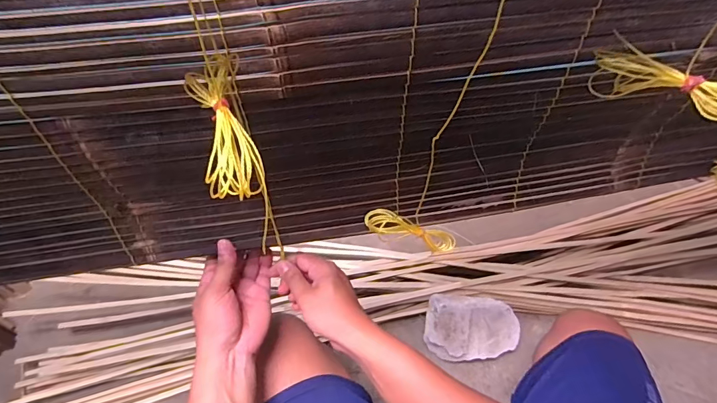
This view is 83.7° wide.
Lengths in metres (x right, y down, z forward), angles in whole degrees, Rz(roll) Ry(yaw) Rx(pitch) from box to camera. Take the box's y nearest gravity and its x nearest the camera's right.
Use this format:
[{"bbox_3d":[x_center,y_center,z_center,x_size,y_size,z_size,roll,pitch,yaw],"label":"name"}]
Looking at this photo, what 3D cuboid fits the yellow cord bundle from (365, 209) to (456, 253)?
[{"bbox_3d":[0.055,0.031,0.404,0.095,0.023,0.030,17,52,-16],"label":"yellow cord bundle"}]

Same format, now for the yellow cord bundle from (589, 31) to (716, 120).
[{"bbox_3d":[0.213,-0.084,0.278,0.022,0.045,0.091,-31,49,-22],"label":"yellow cord bundle"}]

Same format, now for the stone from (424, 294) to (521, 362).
[{"bbox_3d":[0.249,0.273,0.870,0.202,0.104,0.117,-1,54,-3],"label":"stone"}]

